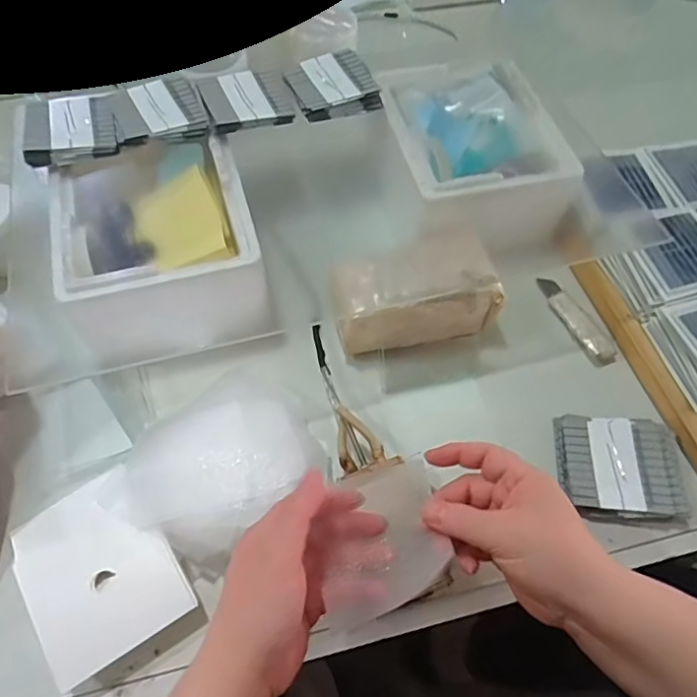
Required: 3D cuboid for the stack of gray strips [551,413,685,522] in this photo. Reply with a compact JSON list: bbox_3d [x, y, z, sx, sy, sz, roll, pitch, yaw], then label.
[{"bbox_3d":[0.230,0.102,0.466,0.098,0.029,0.084,6,59,2],"label":"stack of gray strips"}]

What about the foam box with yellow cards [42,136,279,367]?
[{"bbox_3d":[-0.174,-0.086,0.517,0.173,0.097,0.188,-17,61,-11],"label":"foam box with yellow cards"}]

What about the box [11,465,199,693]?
[{"bbox_3d":[-0.180,0.163,0.403,0.095,0.035,0.116,-30,65,-18],"label":"box"}]

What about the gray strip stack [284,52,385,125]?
[{"bbox_3d":[-0.016,-0.272,0.567,0.088,0.018,0.083,-16,61,-11],"label":"gray strip stack"}]

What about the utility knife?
[{"bbox_3d":[0.230,-0.032,0.555,0.030,0.012,0.110,-19,62,-13],"label":"utility knife"}]

